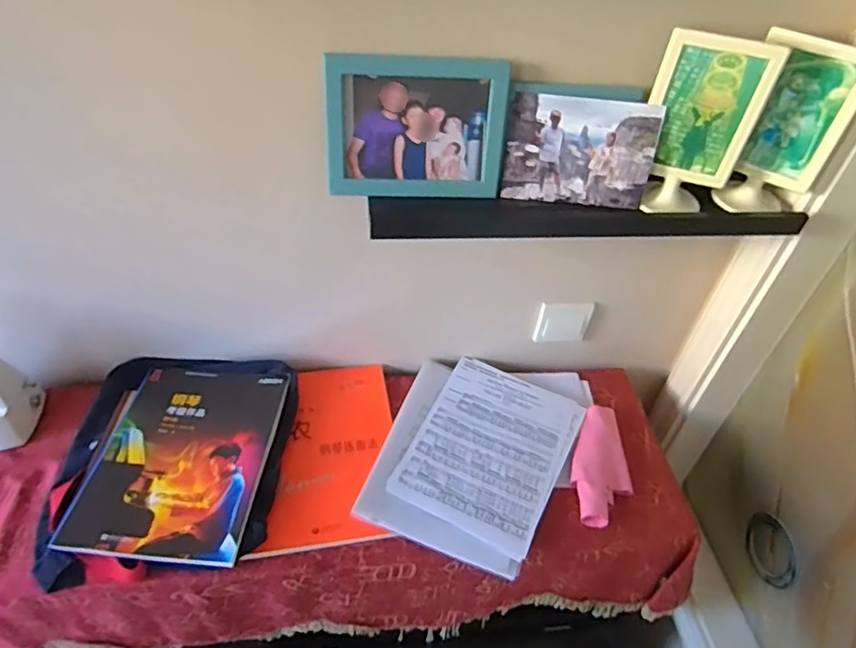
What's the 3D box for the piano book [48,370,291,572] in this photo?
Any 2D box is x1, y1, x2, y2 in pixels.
[{"bbox_3d":[-0.341,0.182,0.826,0.225,0.014,0.307,5,44,0],"label":"piano book"}]

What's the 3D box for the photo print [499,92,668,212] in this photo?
[{"bbox_3d":[0.190,-0.213,0.728,0.178,0.126,0.009,6,28,1],"label":"photo print"}]

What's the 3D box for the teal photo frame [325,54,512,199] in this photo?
[{"bbox_3d":[-0.013,-0.233,0.704,0.210,0.160,0.013,-1,29,-7],"label":"teal photo frame"}]

